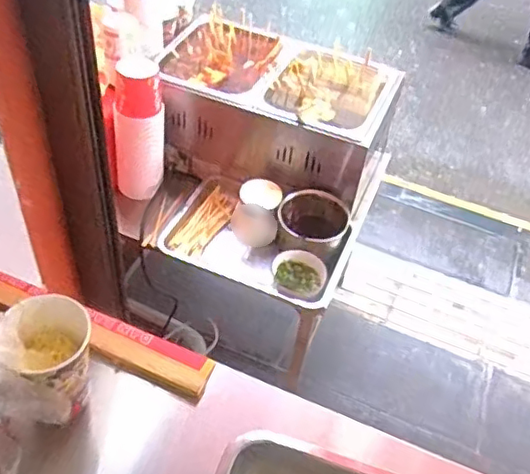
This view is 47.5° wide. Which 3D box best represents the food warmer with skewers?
[{"bbox_3d":[0.020,-0.290,1.460,0.529,0.258,0.339,21,48,12],"label":"food warmer with skewers"}]

